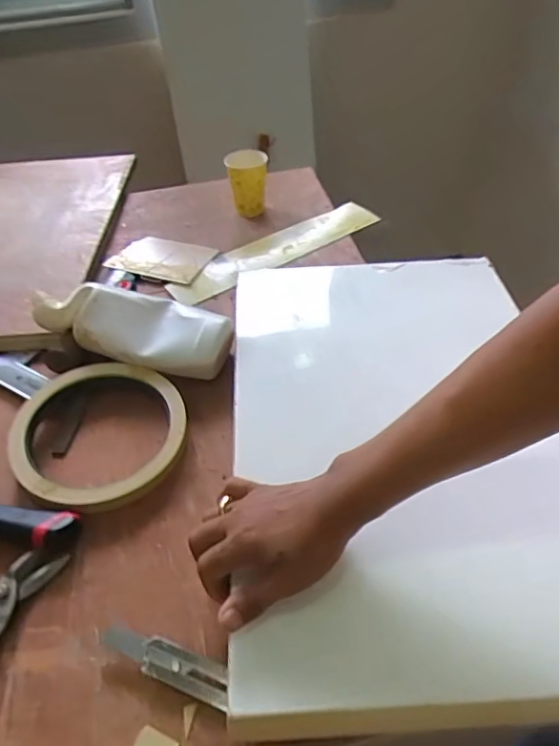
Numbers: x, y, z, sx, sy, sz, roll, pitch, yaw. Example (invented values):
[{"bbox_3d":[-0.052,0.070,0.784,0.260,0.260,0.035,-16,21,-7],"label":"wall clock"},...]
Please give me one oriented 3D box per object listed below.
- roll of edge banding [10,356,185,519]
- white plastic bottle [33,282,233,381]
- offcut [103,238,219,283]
[{"bbox_3d":[-0.195,0.060,0.589,0.182,0.030,0.186,-2,46,2],"label":"roll of edge banding"},{"bbox_3d":[-0.184,-0.061,0.676,0.246,0.056,0.098,10,47,13],"label":"white plastic bottle"},{"bbox_3d":[-0.186,-0.187,0.860,0.151,0.009,0.110,14,49,17],"label":"offcut"}]

